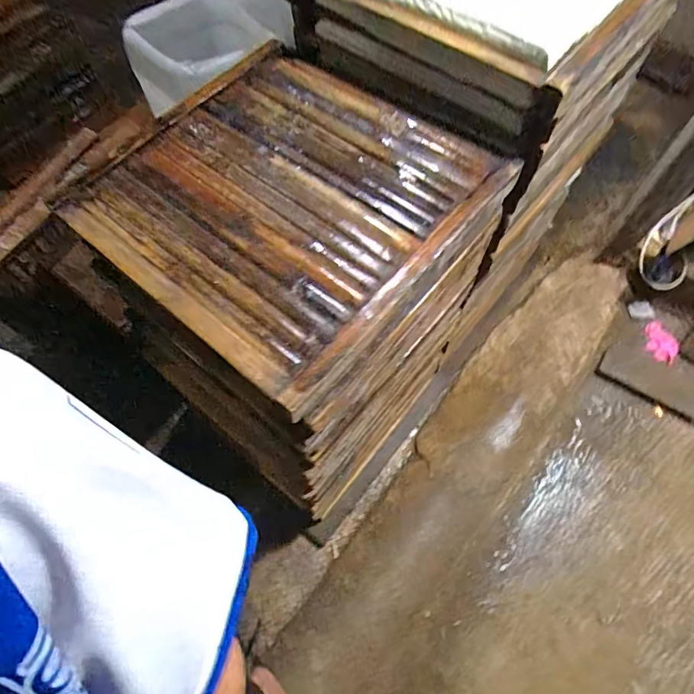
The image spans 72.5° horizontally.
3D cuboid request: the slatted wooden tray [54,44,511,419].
[{"bbox_3d":[-0.100,-0.261,0.786,0.564,0.071,0.543,38,70,17],"label":"slatted wooden tray"}]

